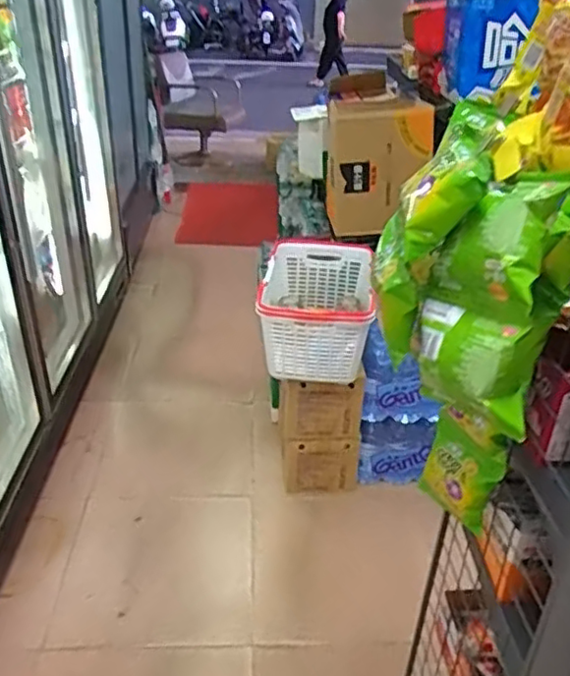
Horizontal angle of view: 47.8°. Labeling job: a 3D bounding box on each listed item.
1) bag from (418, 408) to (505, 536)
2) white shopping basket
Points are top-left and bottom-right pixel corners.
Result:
[{"bbox_3d":[0.227,0.180,0.843,0.041,0.123,0.101,-22,38,-34],"label":"bag"},{"bbox_3d":[0.077,-0.086,1.863,0.267,0.245,0.411,3,31,1],"label":"white shopping basket"}]

